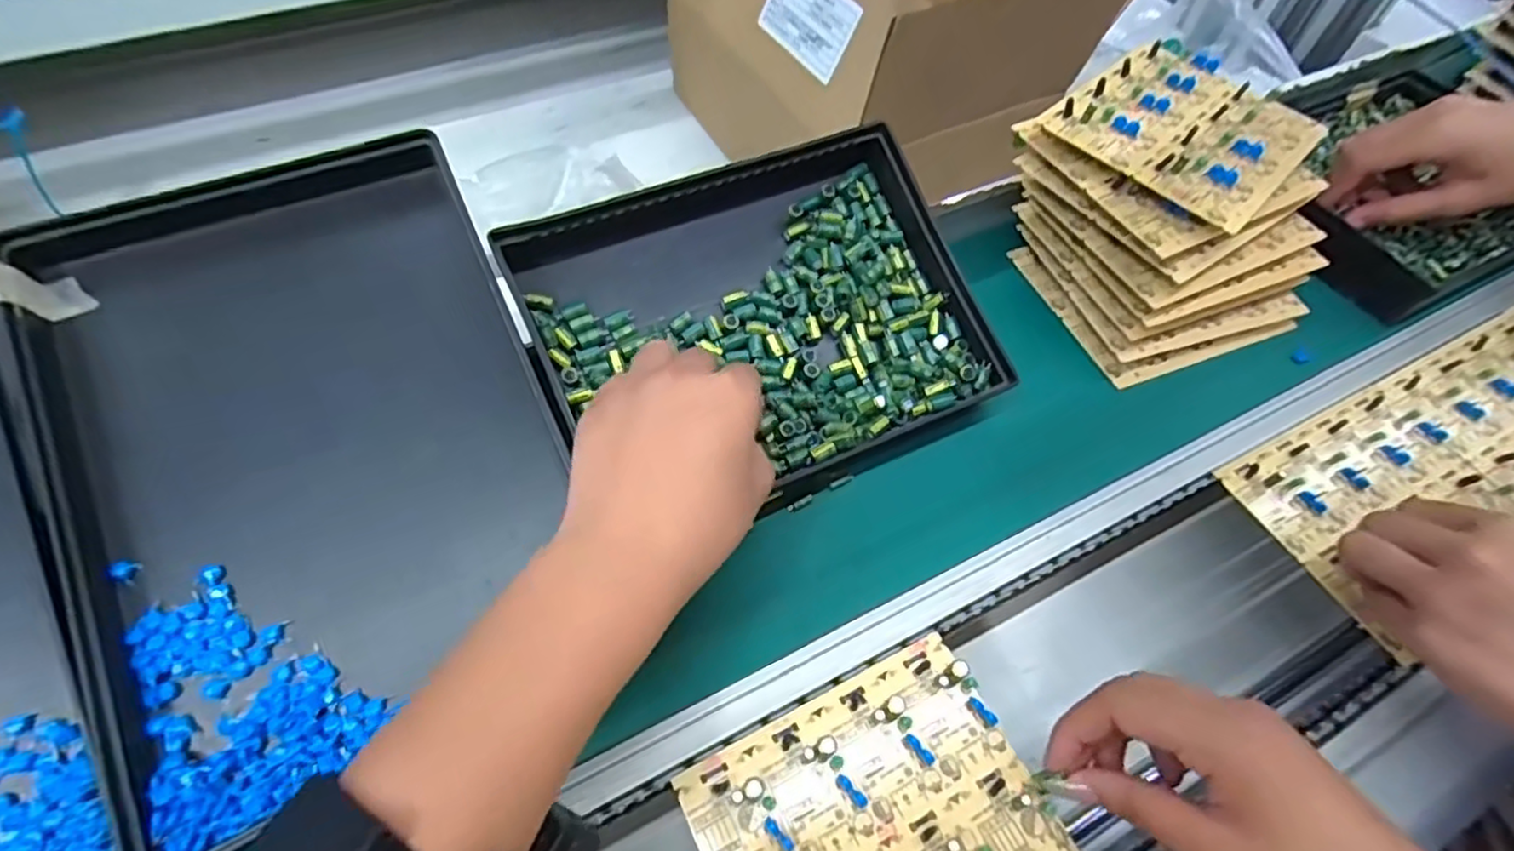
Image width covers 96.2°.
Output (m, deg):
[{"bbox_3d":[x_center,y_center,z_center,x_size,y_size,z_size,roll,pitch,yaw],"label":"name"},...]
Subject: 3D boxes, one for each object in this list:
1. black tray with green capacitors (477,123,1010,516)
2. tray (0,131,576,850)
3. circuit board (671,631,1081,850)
[{"bbox_3d":[0.004,-0.054,0.357,0.220,0.043,0.167,-24,76,-15],"label":"black tray with green capacitors"},{"bbox_3d":[-0.200,0.000,0.308,0.193,0.024,0.284,-23,76,-18],"label":"tray"},{"bbox_3d":[0.052,0.169,0.278,0.136,0.007,0.118,-23,61,-16],"label":"circuit board"}]

